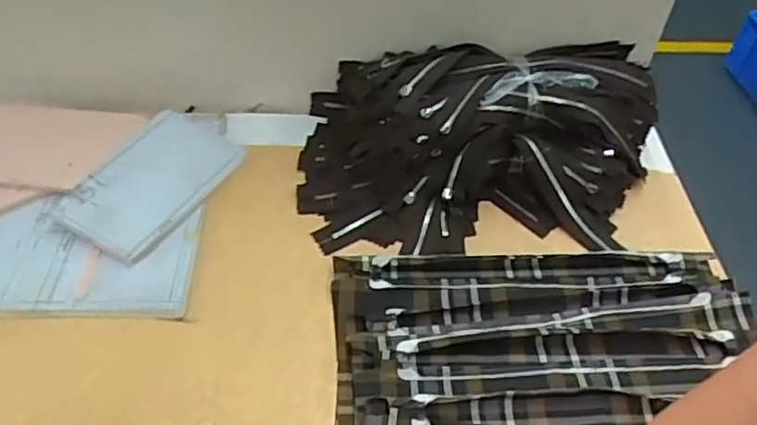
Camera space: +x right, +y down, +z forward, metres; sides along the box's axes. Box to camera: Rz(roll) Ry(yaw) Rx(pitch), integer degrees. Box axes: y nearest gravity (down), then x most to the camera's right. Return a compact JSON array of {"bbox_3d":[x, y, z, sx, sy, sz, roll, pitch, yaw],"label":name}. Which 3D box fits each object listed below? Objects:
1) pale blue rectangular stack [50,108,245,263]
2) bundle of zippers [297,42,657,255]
[{"bbox_3d":[-0.226,-0.039,0.630,0.109,0.021,0.188,32,53,6],"label":"pale blue rectangular stack"},{"bbox_3d":[0.107,-0.077,0.633,0.374,0.120,0.219,4,48,-1],"label":"bundle of zippers"}]

